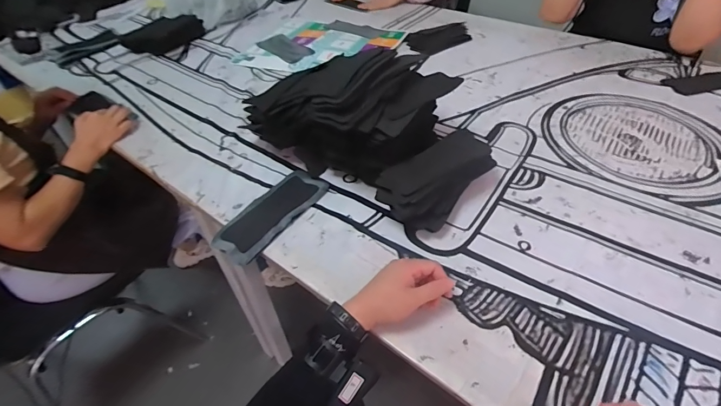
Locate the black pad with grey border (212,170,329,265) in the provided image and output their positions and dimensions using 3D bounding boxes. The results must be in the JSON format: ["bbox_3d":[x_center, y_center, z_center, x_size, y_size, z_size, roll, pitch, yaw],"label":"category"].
[{"bbox_3d":[-0.163,0.012,0.704,0.105,0.014,0.224,26,51,27],"label":"black pad with grey border"}]

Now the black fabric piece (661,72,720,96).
[{"bbox_3d":[0.883,-0.309,0.971,0.190,0.009,0.084,-10,44,-7],"label":"black fabric piece"}]

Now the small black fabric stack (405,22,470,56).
[{"bbox_3d":[0.247,-0.542,1.226,0.253,0.012,0.179,-31,51,-27],"label":"small black fabric stack"}]

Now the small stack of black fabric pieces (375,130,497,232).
[{"bbox_3d":[0.140,-0.034,0.663,0.222,0.108,0.100,-29,50,-22],"label":"small stack of black fabric pieces"}]

